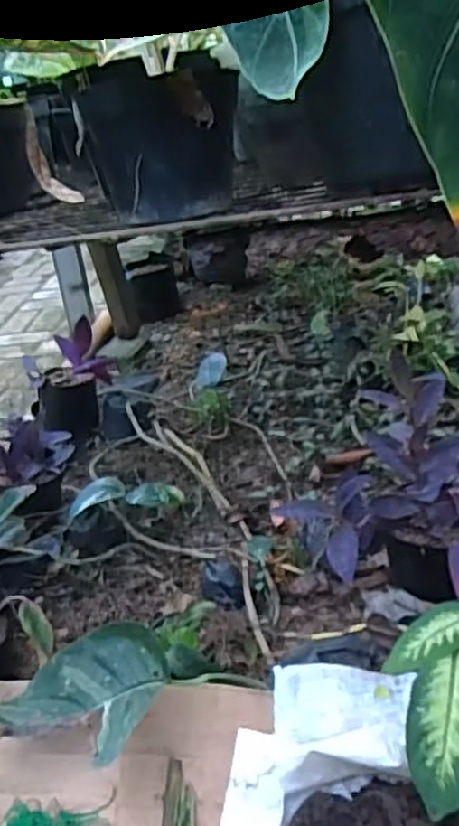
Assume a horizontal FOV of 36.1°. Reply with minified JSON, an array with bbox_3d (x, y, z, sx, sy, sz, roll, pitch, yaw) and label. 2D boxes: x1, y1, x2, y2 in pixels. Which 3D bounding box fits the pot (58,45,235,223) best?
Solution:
[{"bbox_3d":[-0.050,-0.211,0.545,0.121,0.101,0.101,-8,29,3],"label":"pot"}]

